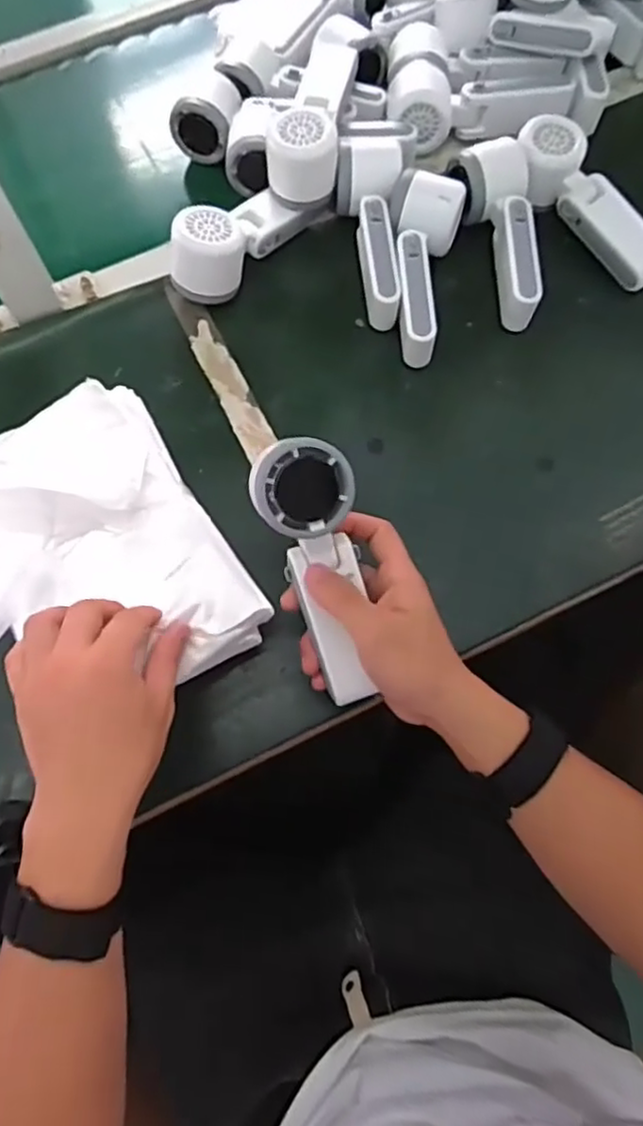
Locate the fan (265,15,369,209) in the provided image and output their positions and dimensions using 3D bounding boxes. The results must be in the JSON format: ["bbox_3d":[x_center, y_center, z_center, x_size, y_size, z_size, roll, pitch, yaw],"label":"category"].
[{"bbox_3d":[0.001,-0.406,0.583,0.057,0.047,0.205,12,71,6],"label":"fan"}]

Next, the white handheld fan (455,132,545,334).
[{"bbox_3d":[0.144,-0.273,0.563,0.060,0.054,0.157,-2,70,1],"label":"white handheld fan"}]

